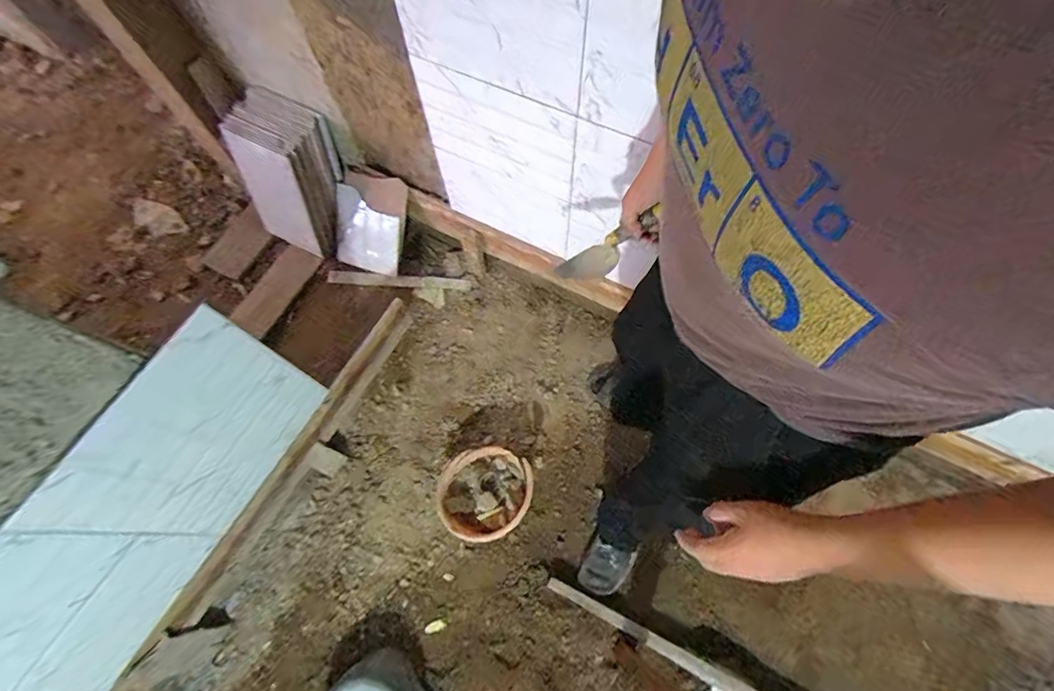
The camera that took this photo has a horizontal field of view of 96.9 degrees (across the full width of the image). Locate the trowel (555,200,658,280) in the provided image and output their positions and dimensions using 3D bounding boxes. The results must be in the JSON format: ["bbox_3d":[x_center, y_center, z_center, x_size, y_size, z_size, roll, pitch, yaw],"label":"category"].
[{"bbox_3d":[0.150,-0.177,0.857,0.064,0.245,0.042,13,65,-29],"label":"trowel"}]

